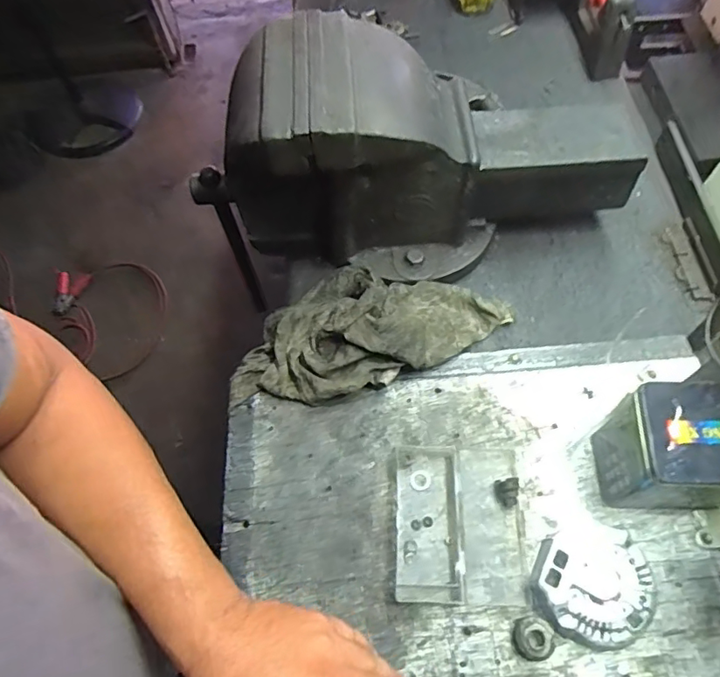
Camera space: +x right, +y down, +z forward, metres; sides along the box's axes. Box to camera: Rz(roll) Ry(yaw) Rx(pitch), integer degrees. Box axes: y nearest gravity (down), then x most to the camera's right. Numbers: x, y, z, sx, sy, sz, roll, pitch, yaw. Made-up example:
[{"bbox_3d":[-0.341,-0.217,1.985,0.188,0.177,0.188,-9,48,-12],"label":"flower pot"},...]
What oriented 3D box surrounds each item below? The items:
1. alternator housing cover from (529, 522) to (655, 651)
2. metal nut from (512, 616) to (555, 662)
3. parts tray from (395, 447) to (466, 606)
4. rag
[{"bbox_3d":[0.231,0.247,0.530,0.110,0.037,0.104,-16,64,-5],"label":"alternator housing cover"},{"bbox_3d":[0.170,0.293,0.521,0.035,0.019,0.036,-1,64,3],"label":"metal nut"},{"bbox_3d":[0.073,0.194,0.572,0.067,0.026,0.160,0,64,3],"label":"parts tray"},{"bbox_3d":[0.002,-0.028,0.667,0.361,0.073,0.177,-25,64,-10],"label":"rag"}]

